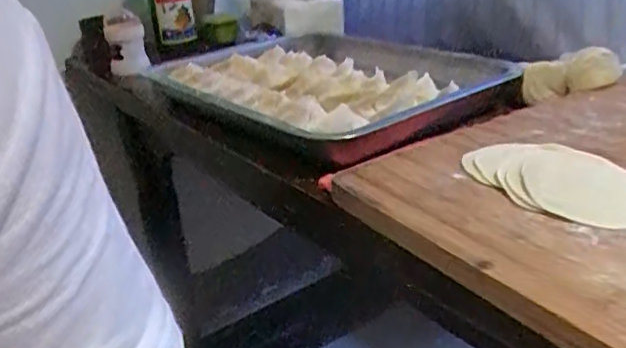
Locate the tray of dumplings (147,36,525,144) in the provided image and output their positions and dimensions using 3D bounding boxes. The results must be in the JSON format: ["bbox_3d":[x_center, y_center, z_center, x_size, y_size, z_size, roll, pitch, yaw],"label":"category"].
[{"bbox_3d":[0.011,-0.108,0.655,0.300,0.034,0.380,-21,29,-32],"label":"tray of dumplings"}]

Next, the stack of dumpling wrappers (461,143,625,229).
[{"bbox_3d":[0.157,0.001,0.379,0.076,0.011,0.126,-16,27,-23],"label":"stack of dumpling wrappers"}]

